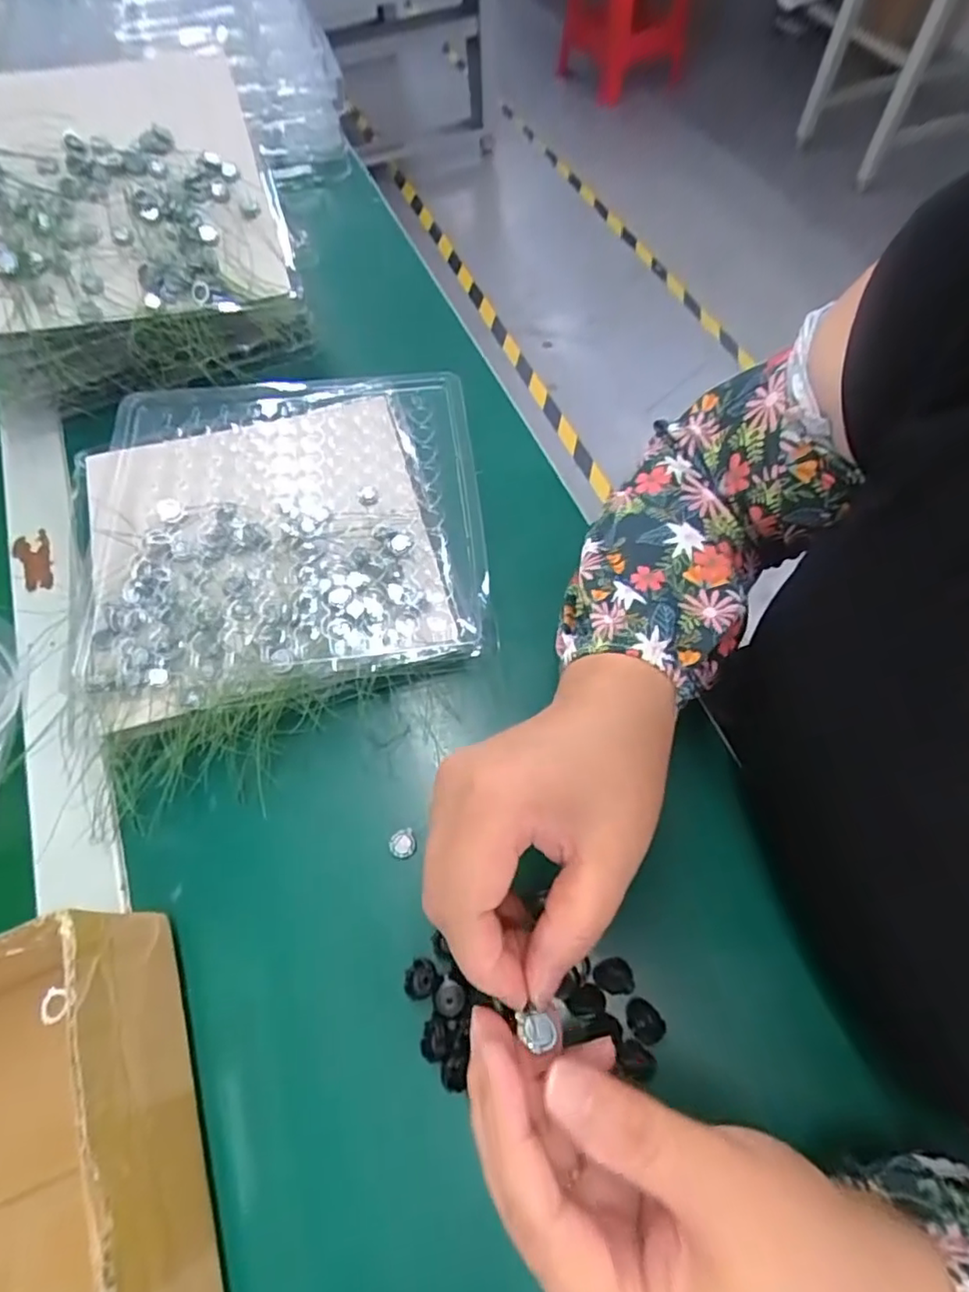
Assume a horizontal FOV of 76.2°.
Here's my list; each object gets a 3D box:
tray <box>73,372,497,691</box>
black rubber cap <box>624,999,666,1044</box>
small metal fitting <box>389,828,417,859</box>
[{"bbox_3d":[-0.119,-0.068,0.369,0.229,0.039,0.214,-7,63,-2],"label":"tray"},{"bbox_3d":[0.068,0.160,0.264,0.013,0.013,0.015,-33,67,-15],"label":"black rubber cap"},{"bbox_3d":[-0.040,0.096,0.300,0.013,0.004,0.014,-8,63,-3],"label":"small metal fitting"}]

